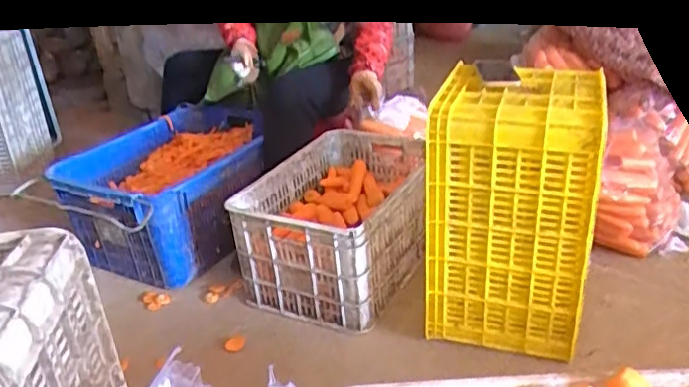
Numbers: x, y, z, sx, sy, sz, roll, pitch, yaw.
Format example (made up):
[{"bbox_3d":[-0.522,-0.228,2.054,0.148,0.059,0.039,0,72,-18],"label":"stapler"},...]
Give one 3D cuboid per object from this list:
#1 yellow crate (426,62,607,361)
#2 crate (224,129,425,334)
[{"bbox_3d":[0.346,0.027,1.234,0.293,0.487,0.287,5,28,20],"label":"yellow crate"},{"bbox_3d":[0.014,0.057,1.522,0.353,0.249,0.543,9,30,27],"label":"crate"}]

